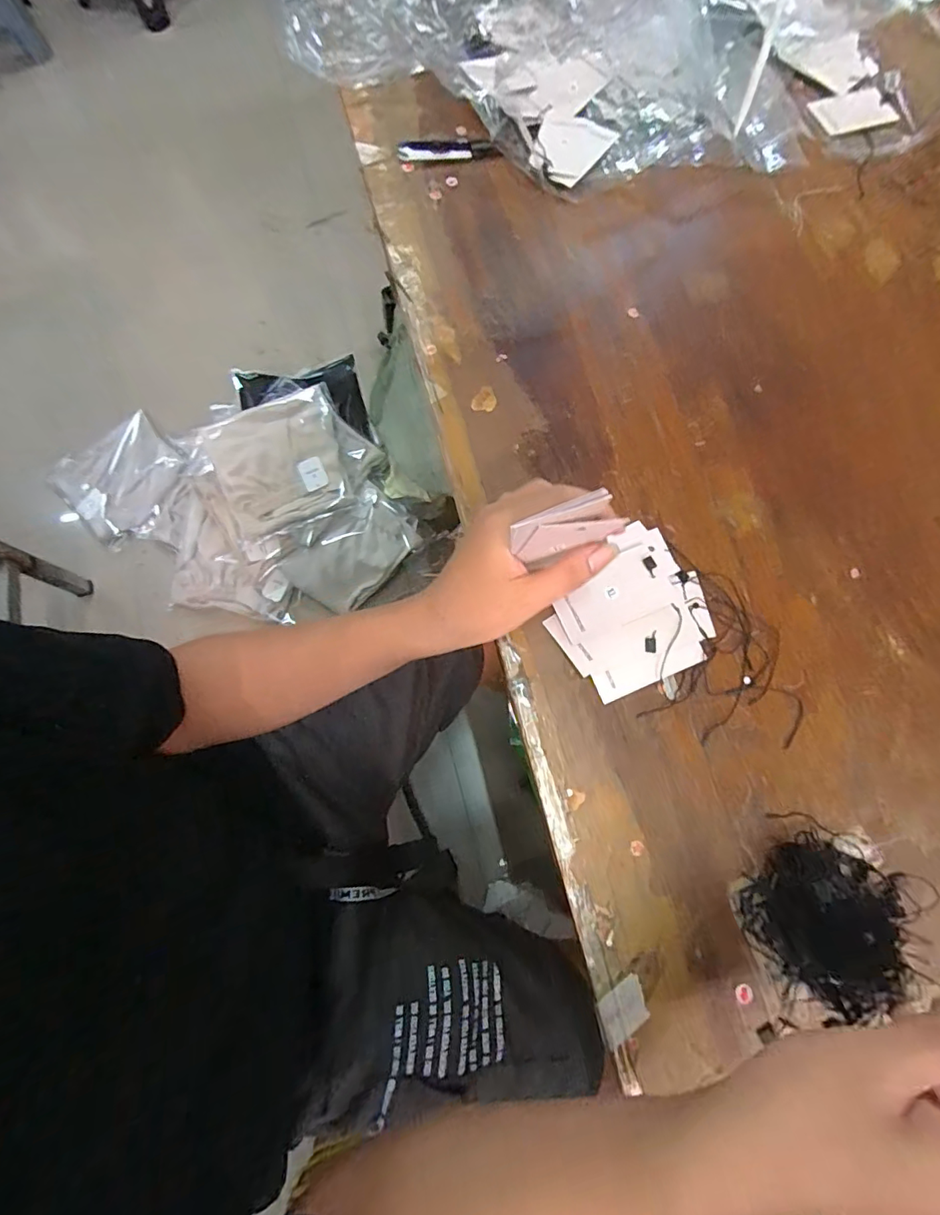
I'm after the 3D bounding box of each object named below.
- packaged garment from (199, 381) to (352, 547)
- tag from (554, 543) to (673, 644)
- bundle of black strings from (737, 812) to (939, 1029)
[{"bbox_3d":[-0.397,-0.305,1.061,0.265,0.026,0.271,-20,89,-8],"label":"packaged garment"},{"bbox_3d":[0.101,-0.010,0.362,0.081,0.006,0.049,-23,70,3],"label":"tag"},{"bbox_3d":[0.225,0.191,0.310,0.096,0.022,0.090,32,76,9],"label":"bundle of black strings"}]

